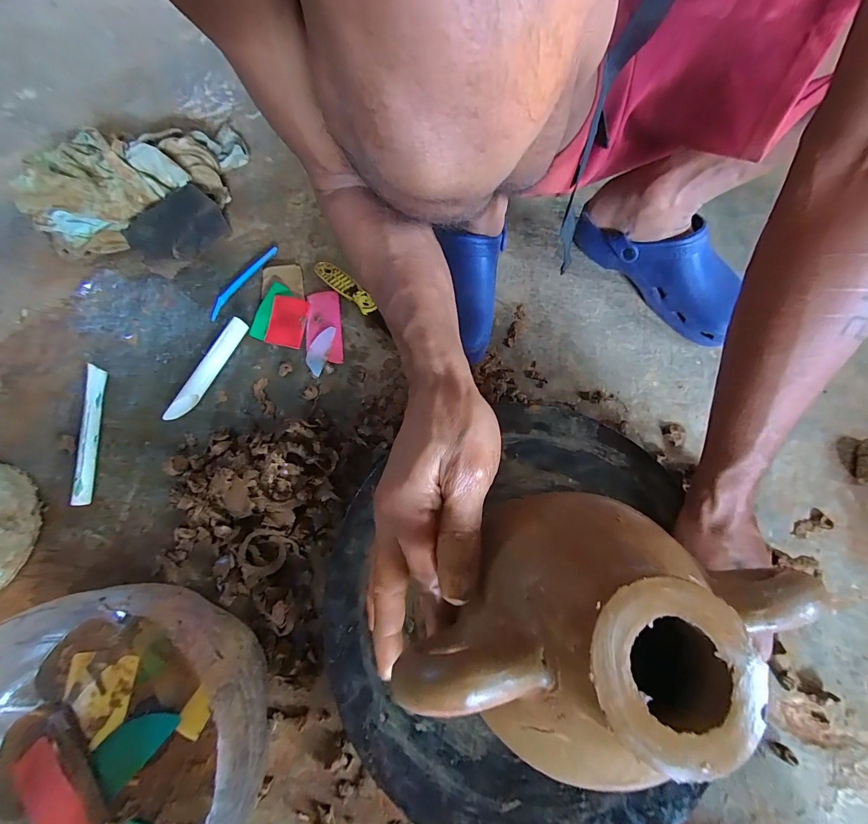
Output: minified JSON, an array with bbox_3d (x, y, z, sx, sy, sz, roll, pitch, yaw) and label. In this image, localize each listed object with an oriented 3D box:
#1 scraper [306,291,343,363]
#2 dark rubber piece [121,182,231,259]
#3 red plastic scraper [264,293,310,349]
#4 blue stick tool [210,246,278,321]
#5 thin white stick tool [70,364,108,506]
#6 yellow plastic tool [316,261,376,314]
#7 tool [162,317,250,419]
[{"bbox_3d":[-0.151,-0.117,0.506,0.046,0.010,0.112,-7,70,-3],"label":"scraper"},{"bbox_3d":[-0.368,-0.264,0.538,0.125,0.054,0.078,-40,75,-13],"label":"dark rubber piece"},{"bbox_3d":[-0.201,-0.126,0.508,0.046,0.005,0.078,11,68,-15],"label":"red plastic scraper"},{"bbox_3d":[-0.274,-0.188,0.532,0.021,0.009,0.140,31,73,11],"label":"blue stick tool"},{"bbox_3d":[-0.419,0.023,0.453,0.017,0.022,0.177,-11,70,-4],"label":"thin white stick tool"},{"bbox_3d":[-0.124,-0.176,0.524,0.112,0.017,0.031,41,75,13],"label":"yellow plastic tool"},{"bbox_3d":[-0.291,-0.055,0.479,0.018,0.024,0.150,24,72,8],"label":"tool"}]

